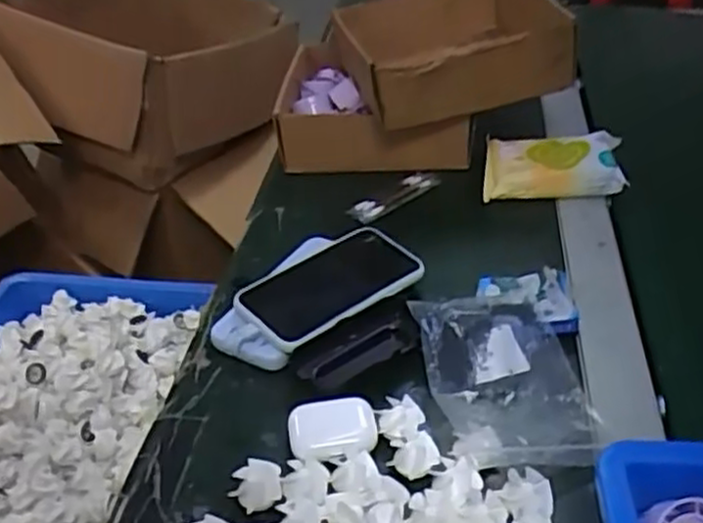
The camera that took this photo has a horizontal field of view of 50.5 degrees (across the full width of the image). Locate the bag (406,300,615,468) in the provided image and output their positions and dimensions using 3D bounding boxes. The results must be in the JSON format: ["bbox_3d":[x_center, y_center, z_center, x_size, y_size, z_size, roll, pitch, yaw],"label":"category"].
[{"bbox_3d":[0.113,0.086,0.537,0.109,0.034,0.145,-7,38,-7],"label":"bag"}]

